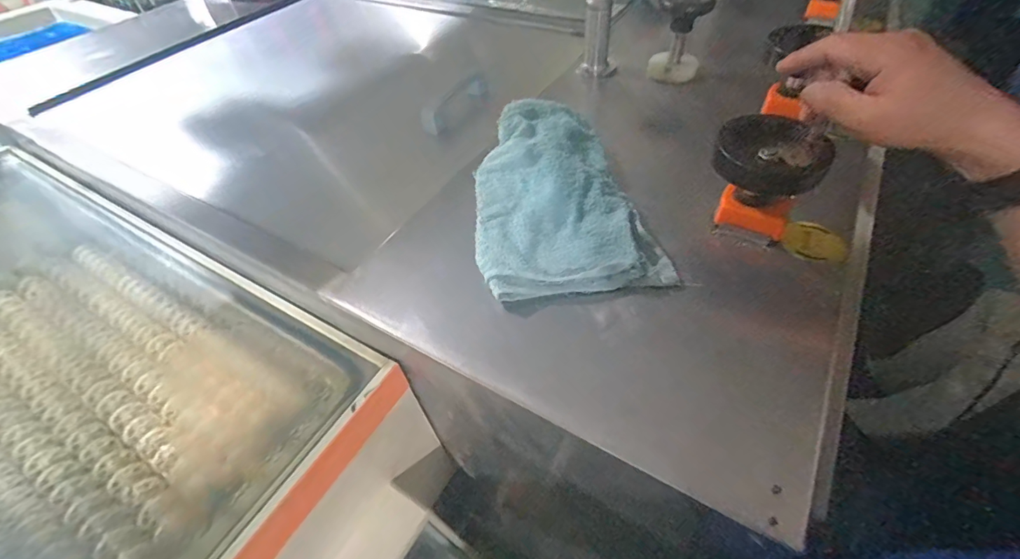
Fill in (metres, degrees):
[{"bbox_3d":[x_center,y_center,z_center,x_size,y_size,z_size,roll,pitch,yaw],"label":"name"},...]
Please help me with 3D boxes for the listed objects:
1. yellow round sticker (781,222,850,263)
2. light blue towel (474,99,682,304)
[{"bbox_3d":[0.312,-0.037,0.445,0.066,0.005,0.048,24,62,5],"label":"yellow round sticker"},{"bbox_3d":[0.046,-0.106,0.505,0.185,0.068,0.307,-10,49,-3],"label":"light blue towel"}]

